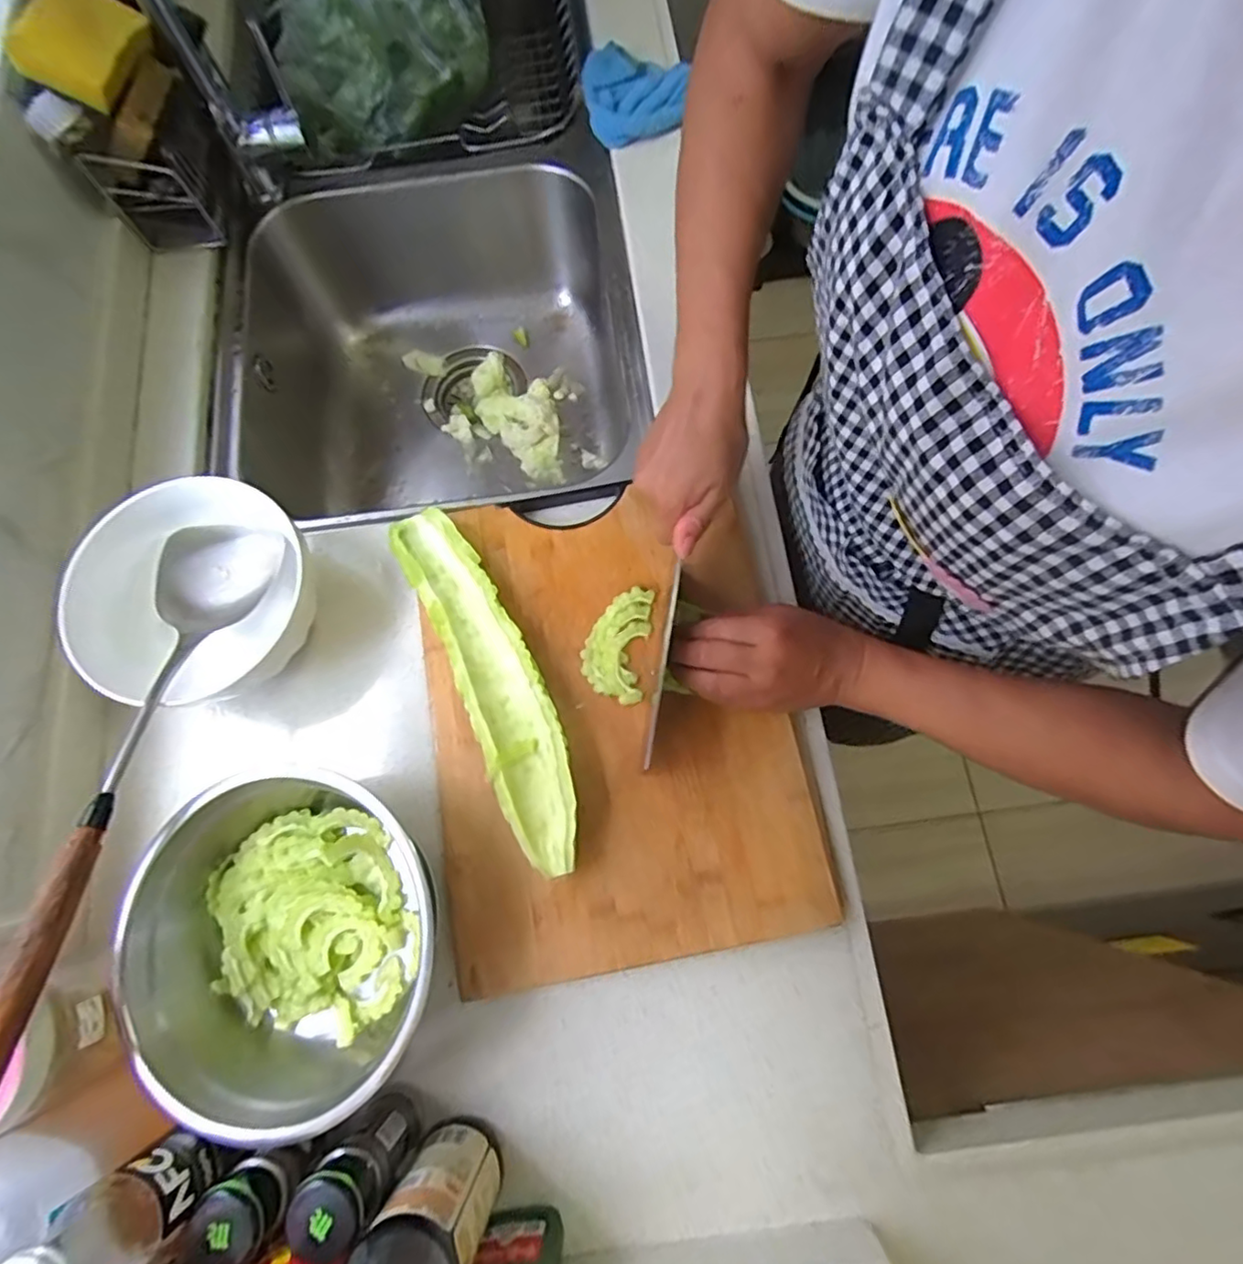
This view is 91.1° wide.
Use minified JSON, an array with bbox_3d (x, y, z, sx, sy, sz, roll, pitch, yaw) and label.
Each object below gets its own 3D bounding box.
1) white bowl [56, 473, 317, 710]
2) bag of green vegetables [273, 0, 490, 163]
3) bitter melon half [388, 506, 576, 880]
[{"bbox_3d":[-0.324,-0.028,0.478,0.146,0.088,0.167,3,72,4],"label":"white bowl"},{"bbox_3d":[-0.265,-0.655,0.675,0.227,0.112,0.181,-17,72,-3],"label":"bag of green vegetables"},{"bbox_3d":[-0.099,0.032,0.469,0.061,0.041,0.297,-26,73,-5],"label":"bitter melon half"}]

